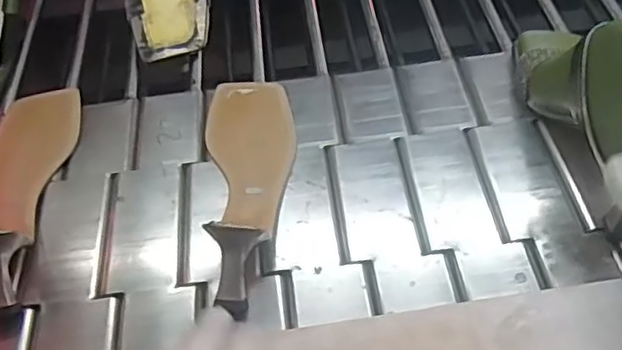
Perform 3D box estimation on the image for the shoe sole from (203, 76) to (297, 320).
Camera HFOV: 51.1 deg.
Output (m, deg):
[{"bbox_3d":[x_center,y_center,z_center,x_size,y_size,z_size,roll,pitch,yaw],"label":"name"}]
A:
[{"bbox_3d":[-0.047,-0.009,0.541,0.077,0.051,0.250,-10,50,-2],"label":"shoe sole"}]

